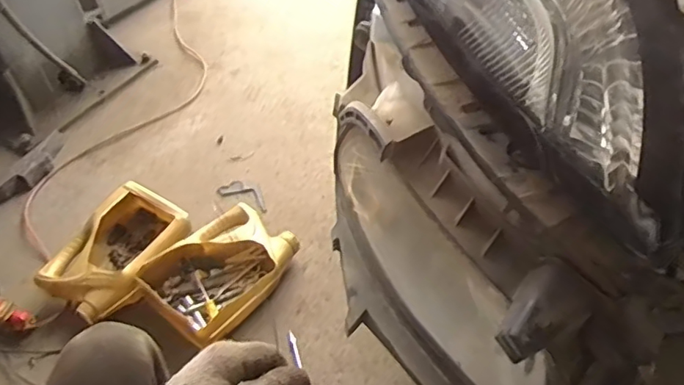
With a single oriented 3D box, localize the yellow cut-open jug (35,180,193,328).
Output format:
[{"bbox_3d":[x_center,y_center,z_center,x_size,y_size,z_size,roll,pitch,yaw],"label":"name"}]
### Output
[{"bbox_3d":[-0.482,0.134,1.195,0.208,0.105,0.302,25,55,23],"label":"yellow cut-open jug"}]

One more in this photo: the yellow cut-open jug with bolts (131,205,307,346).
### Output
[{"bbox_3d":[-0.252,0.170,1.166,0.215,0.089,0.293,31,58,26],"label":"yellow cut-open jug with bolts"}]

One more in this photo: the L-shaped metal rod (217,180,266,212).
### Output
[{"bbox_3d":[-0.240,0.006,1.366,0.142,0.013,0.053,20,53,19],"label":"L-shaped metal rod"}]

